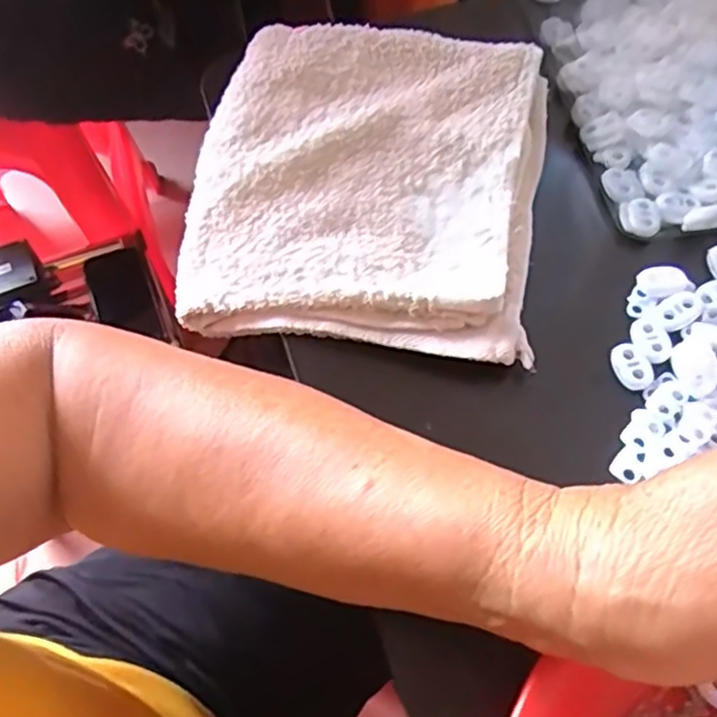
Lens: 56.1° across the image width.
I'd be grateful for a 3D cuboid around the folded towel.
[{"bbox_3d":[0.004,-0.098,0.350,0.169,0.021,0.197,7,62,7],"label":"folded towel"}]

